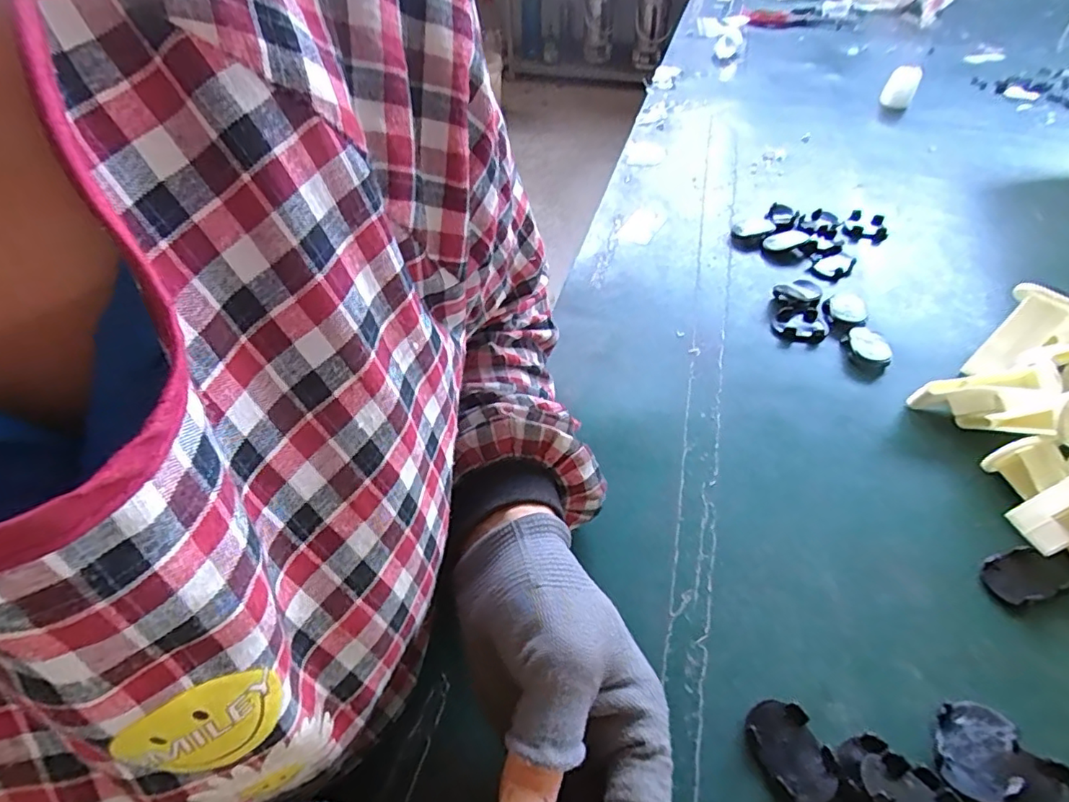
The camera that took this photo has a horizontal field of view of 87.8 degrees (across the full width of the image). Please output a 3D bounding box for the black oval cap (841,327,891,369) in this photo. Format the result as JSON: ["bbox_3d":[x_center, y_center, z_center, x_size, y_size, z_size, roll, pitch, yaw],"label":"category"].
[{"bbox_3d":[0.260,-0.040,0.437,0.022,0.017,0.038,-3,47,-2],"label":"black oval cap"}]

